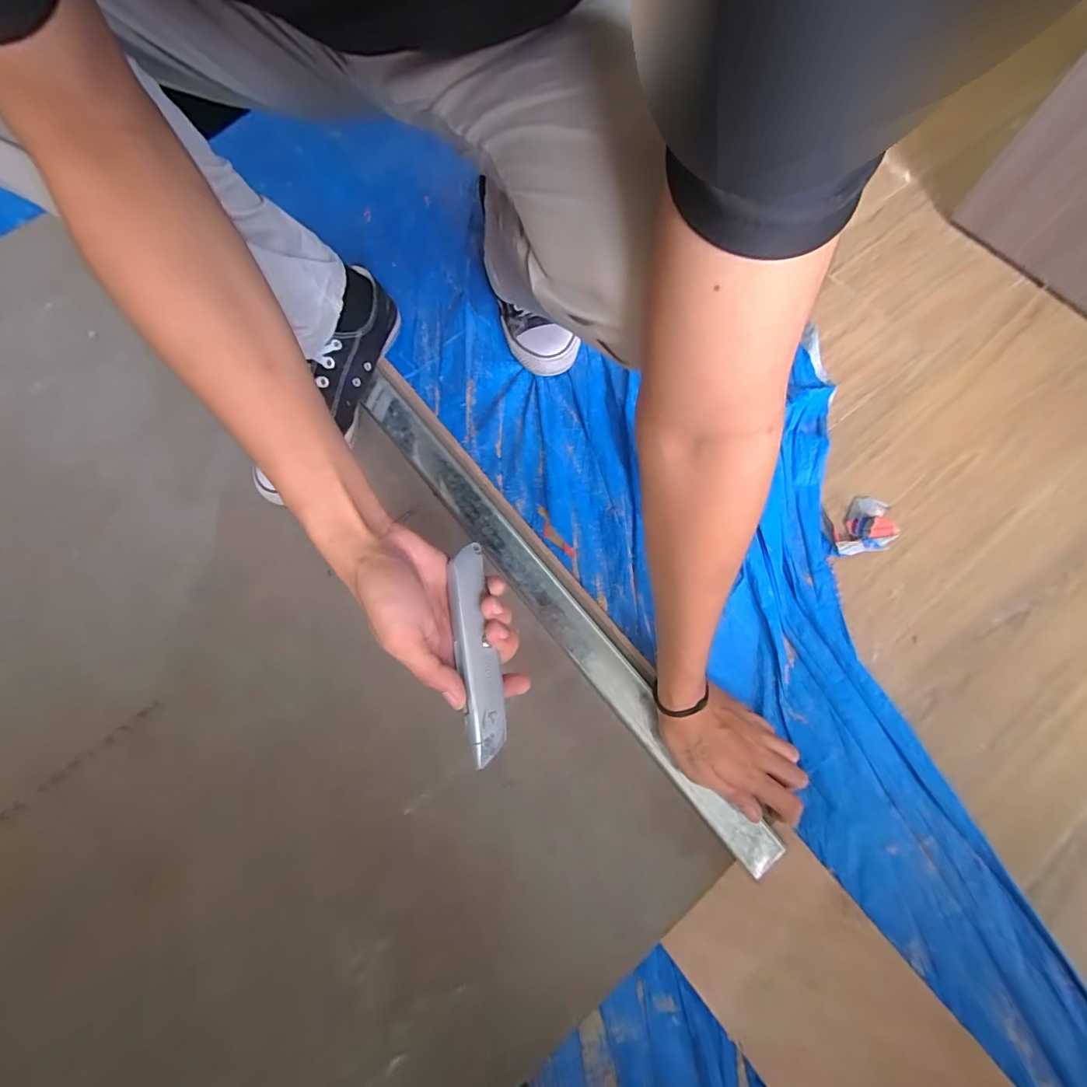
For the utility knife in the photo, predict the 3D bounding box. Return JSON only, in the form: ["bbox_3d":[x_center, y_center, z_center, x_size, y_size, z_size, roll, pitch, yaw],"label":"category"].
[{"bbox_3d":[-0.046,0.069,0.324,0.025,0.015,0.143,-9,72,-3],"label":"utility knife"}]

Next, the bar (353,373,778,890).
[{"bbox_3d":[-0.009,0.039,0.481,0.045,0.021,0.605,-37,73,-12],"label":"bar"}]

